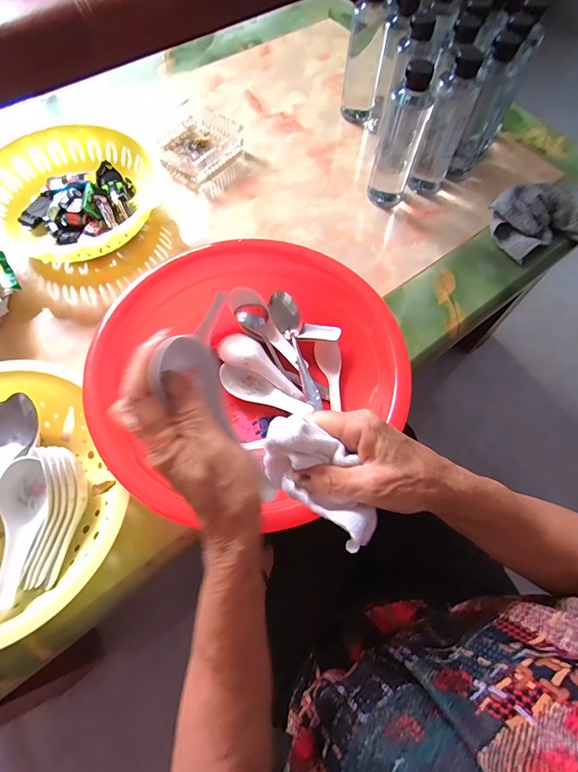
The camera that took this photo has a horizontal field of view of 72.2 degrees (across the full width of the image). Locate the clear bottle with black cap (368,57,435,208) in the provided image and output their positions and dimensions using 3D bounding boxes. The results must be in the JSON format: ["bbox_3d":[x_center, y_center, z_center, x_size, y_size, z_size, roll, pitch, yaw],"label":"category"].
[{"bbox_3d":[0.149,-0.331,0.532,0.055,0.176,0.058,15,66,6],"label":"clear bottle with black cap"}]

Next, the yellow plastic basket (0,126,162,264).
[{"bbox_3d":[-0.294,-0.263,0.552,0.218,0.066,0.206,1,65,-1],"label":"yellow plastic basket"}]

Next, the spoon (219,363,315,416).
[{"bbox_3d":[-0.027,0.006,0.441,0.122,0.028,0.034,23,67,30],"label":"spoon"}]

